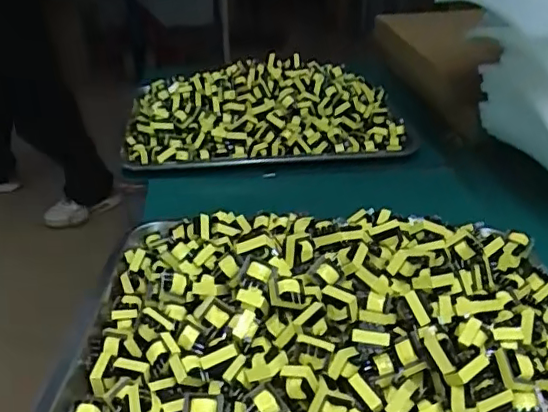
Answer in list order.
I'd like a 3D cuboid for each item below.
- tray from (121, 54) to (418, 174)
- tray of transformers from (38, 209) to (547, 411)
[{"bbox_3d":[-0.015,-0.140,0.784,0.368,0.079,0.221,-4,31,-6],"label":"tray"},{"bbox_3d":[0.046,0.075,0.425,0.391,0.064,0.261,0,31,1],"label":"tray of transformers"}]

